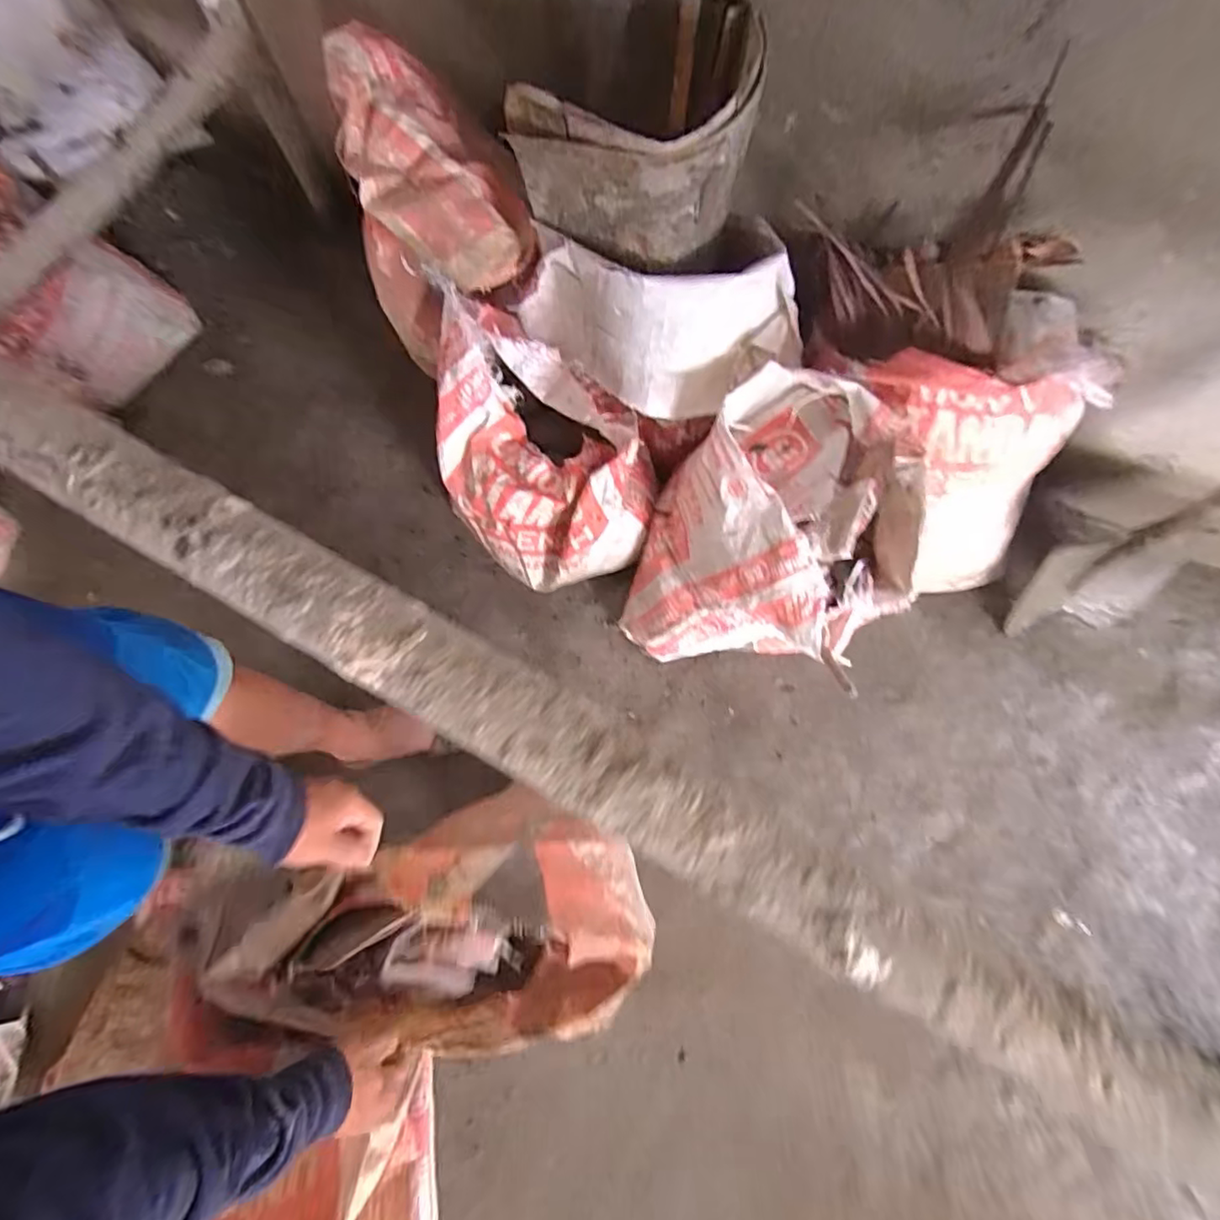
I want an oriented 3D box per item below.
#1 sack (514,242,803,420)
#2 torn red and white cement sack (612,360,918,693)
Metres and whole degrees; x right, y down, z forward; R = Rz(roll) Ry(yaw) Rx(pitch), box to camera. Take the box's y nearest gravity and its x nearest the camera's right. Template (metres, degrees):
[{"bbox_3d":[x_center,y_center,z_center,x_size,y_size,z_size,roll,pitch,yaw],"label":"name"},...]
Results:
[{"bbox_3d":[0.058,-0.323,0.708,0.332,0.145,0.156,2,80,2],"label":"sack"},{"bbox_3d":[0.204,-0.086,0.859,0.315,0.371,0.308,15,80,5],"label":"torn red and white cement sack"}]

